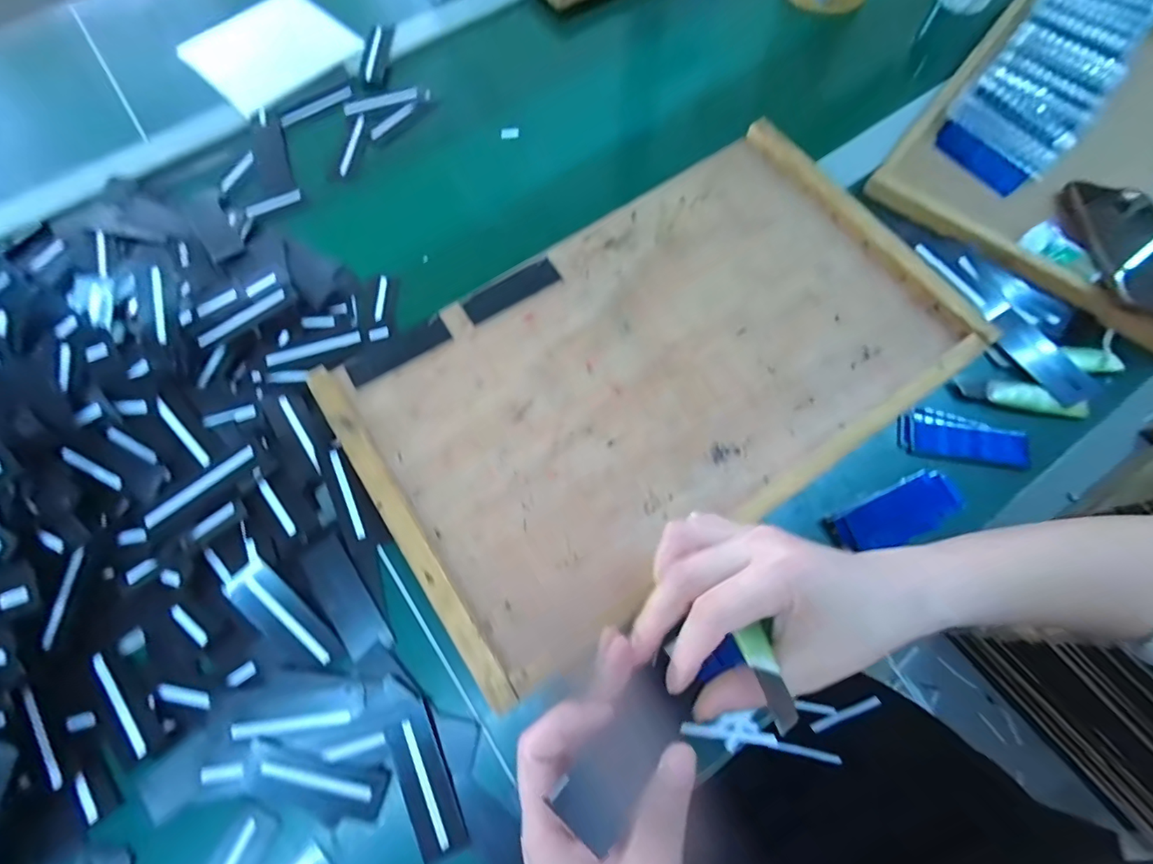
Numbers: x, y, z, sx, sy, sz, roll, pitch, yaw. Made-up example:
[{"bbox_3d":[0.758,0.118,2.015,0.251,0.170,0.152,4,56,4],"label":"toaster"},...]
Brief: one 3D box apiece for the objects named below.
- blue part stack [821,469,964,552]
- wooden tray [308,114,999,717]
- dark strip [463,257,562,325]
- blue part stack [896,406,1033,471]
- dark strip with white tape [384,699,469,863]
[{"bbox_3d":[0.247,0.063,0.392,0.104,0.010,0.040,-24,72,-8],"label":"blue part stack"},{"bbox_3d":[0.064,-0.059,0.424,0.490,0.027,0.292,-33,71,-12],"label":"wooden tray"},{"bbox_3d":[-0.059,-0.128,0.461,0.089,0.007,0.025,-30,72,-10],"label":"dark strip"},{"bbox_3d":[0.314,0.004,0.414,0.099,0.006,0.040,11,70,4],"label":"blue part stack"},{"bbox_3d":[-0.100,0.231,0.336,0.030,0.006,0.086,-20,77,-17],"label":"dark strip with white tape"}]

